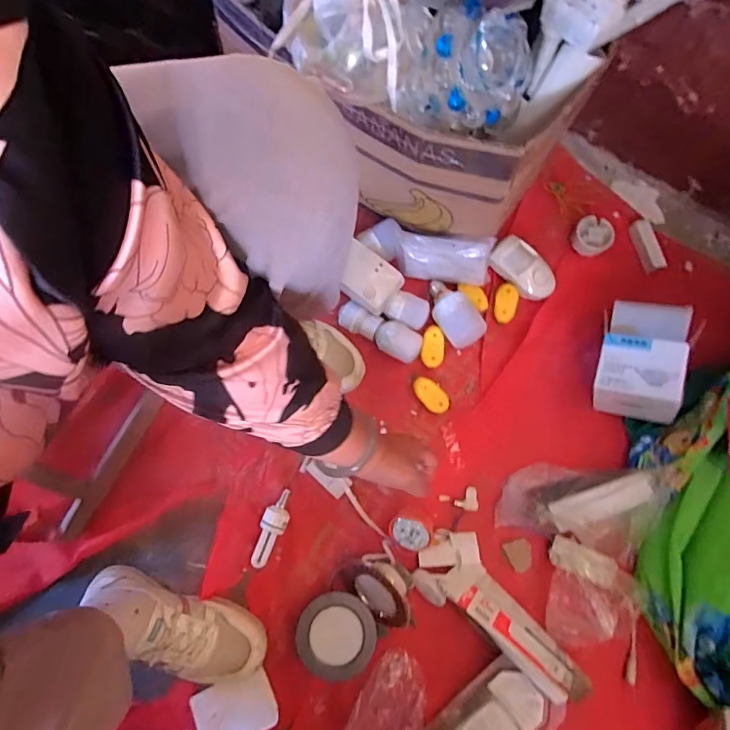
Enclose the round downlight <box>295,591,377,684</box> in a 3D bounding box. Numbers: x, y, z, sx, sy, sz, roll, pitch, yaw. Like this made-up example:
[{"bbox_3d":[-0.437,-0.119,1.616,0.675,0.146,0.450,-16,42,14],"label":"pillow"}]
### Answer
[{"bbox_3d":[-0.035,0.336,0.582,0.095,0.040,0.092,-22,70,-1],"label":"round downlight"}]

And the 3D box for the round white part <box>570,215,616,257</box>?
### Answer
[{"bbox_3d":[0.360,-0.204,0.735,0.059,0.038,0.058,0,76,0],"label":"round white part"}]

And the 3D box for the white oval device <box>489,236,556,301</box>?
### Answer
[{"bbox_3d":[0.244,-0.145,0.714,0.107,0.042,0.062,38,79,8],"label":"white oval device"}]

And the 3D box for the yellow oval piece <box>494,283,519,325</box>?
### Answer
[{"bbox_3d":[0.213,-0.093,0.703,0.034,0.010,0.059,10,98,14],"label":"yellow oval piece"}]

